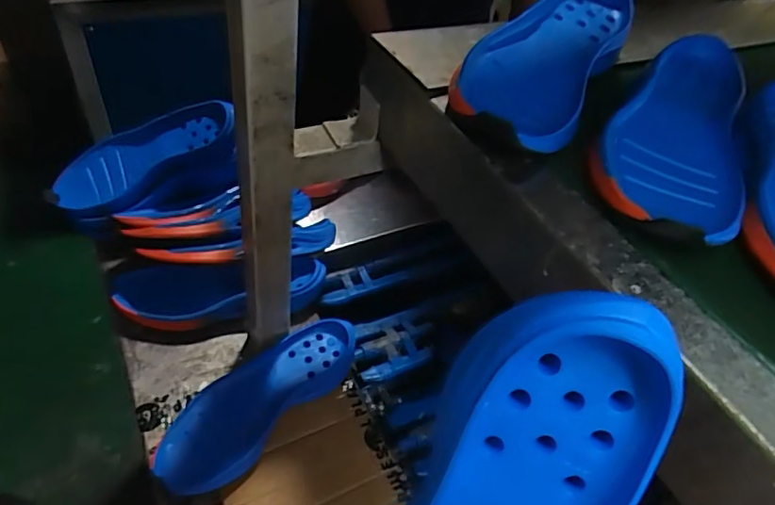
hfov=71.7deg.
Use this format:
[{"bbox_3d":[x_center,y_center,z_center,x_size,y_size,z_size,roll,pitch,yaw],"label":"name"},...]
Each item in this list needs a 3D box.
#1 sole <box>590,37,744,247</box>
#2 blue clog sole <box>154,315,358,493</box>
[{"bbox_3d":[0.208,-0.086,0.378,0.097,0.038,0.226,26,49,17],"label":"sole"},{"bbox_3d":[-0.143,0.165,0.609,0.106,0.032,0.255,34,51,23],"label":"blue clog sole"}]

